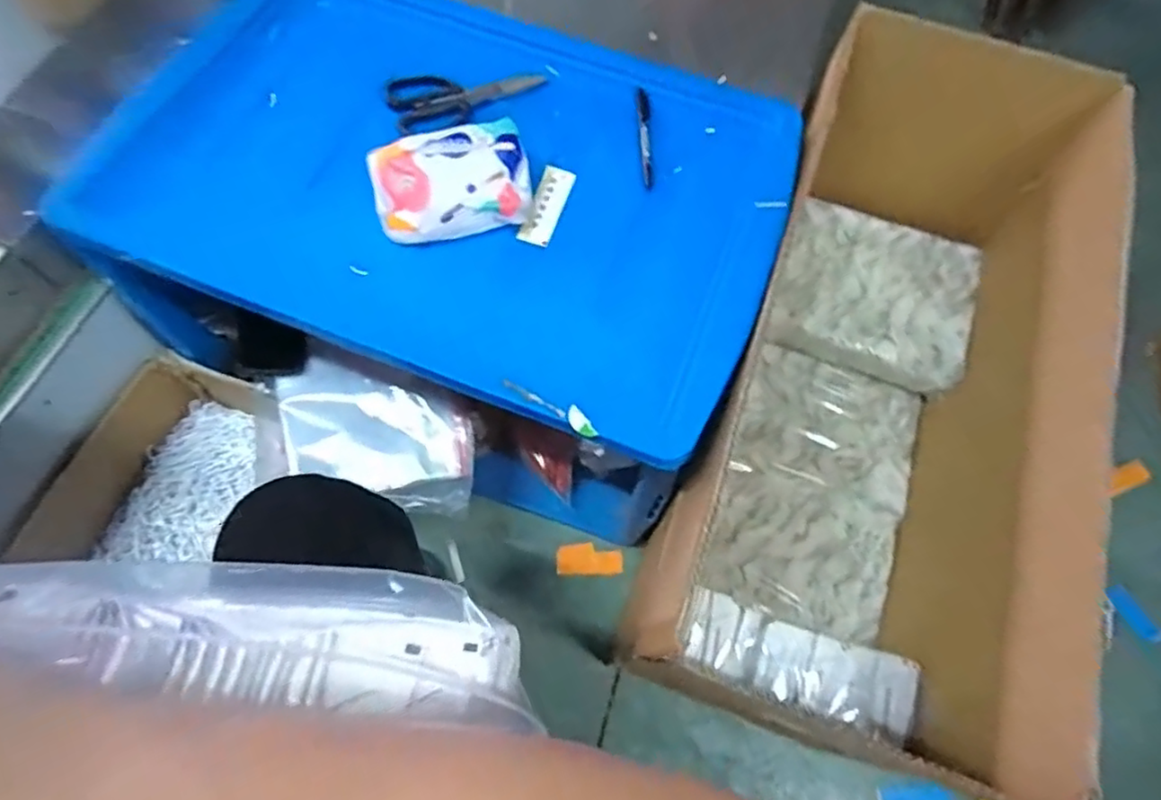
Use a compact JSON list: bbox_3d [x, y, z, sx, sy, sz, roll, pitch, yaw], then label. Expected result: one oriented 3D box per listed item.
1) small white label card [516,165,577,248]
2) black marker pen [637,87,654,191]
[{"bbox_3d":[-0.033,-0.188,0.633,0.033,0.008,0.094,29,62,-18],"label":"small white label card"},{"bbox_3d":[0.067,-0.275,0.674,0.013,0.011,0.123,2,67,-2],"label":"black marker pen"}]

